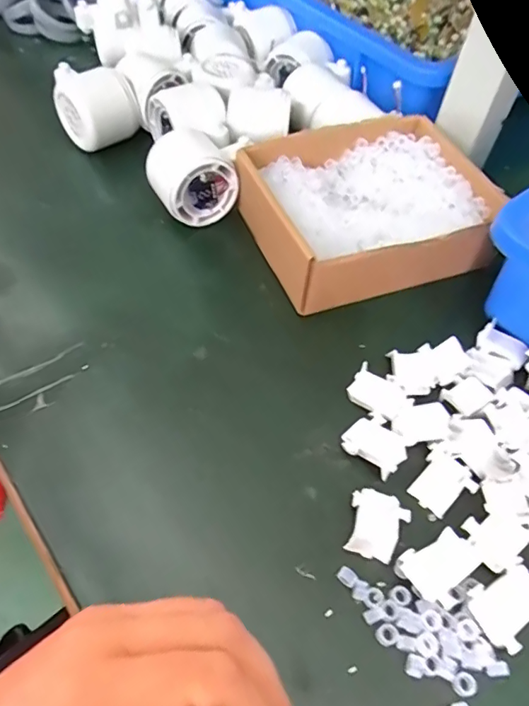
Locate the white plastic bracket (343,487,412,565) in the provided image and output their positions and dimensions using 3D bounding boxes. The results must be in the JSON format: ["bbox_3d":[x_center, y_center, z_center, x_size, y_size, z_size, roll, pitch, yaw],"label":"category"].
[{"bbox_3d":[0.058,0.089,0.262,0.029,0.007,0.033,16,57,11],"label":"white plastic bracket"}]

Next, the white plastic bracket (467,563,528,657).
[{"bbox_3d":[0.116,0.118,0.237,0.037,0.009,0.028,-29,60,-19],"label":"white plastic bracket"}]

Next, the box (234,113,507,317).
[{"bbox_3d":[0.080,-0.114,0.383,0.171,0.043,0.137,-15,57,-10],"label":"box"}]

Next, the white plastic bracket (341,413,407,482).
[{"bbox_3d":[0.064,0.053,0.290,0.030,0.005,0.033,-33,62,-21],"label":"white plastic bracket"}]

